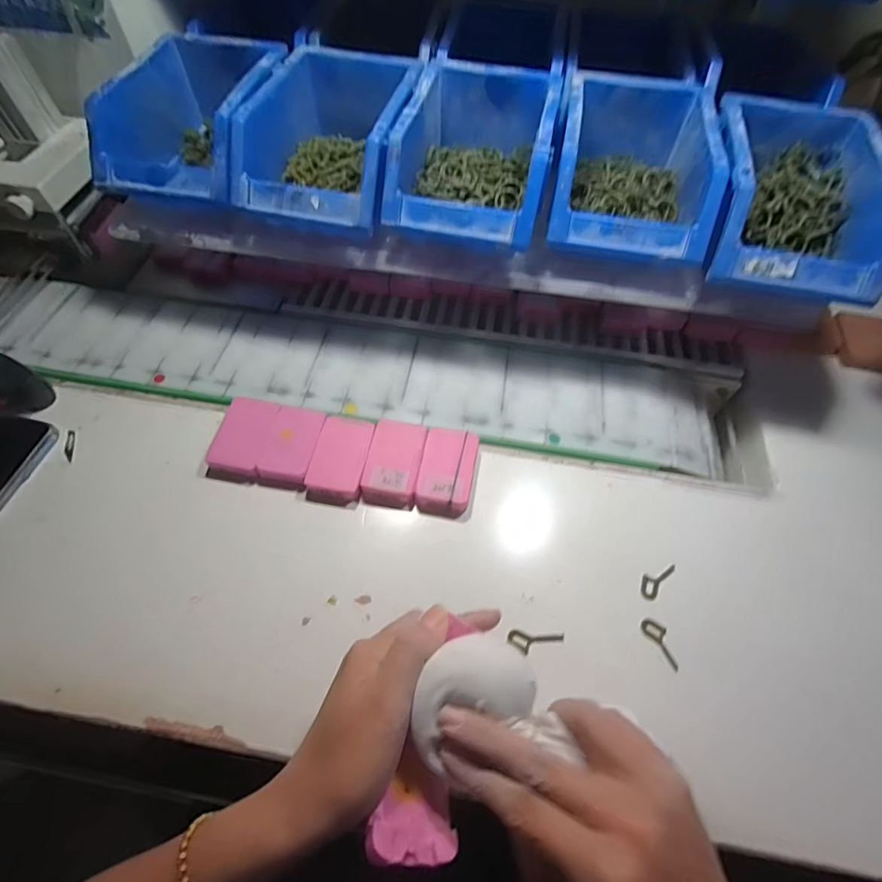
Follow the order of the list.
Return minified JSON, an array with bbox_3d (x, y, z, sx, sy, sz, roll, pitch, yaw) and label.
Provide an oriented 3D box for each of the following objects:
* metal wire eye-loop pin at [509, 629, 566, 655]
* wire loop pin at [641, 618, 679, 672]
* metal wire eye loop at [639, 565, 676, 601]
[{"bbox_3d":[0.070,0.149,0.347,0.040,0.005,0.015,5,58,1],"label":"metal wire eye-loop pin"},{"bbox_3d":[0.167,0.150,0.352,0.015,0.004,0.038,-28,64,-18],"label":"wire loop pin"},{"bbox_3d":[0.172,0.109,0.377,0.016,0.008,0.038,38,65,19],"label":"metal wire eye loop"}]

